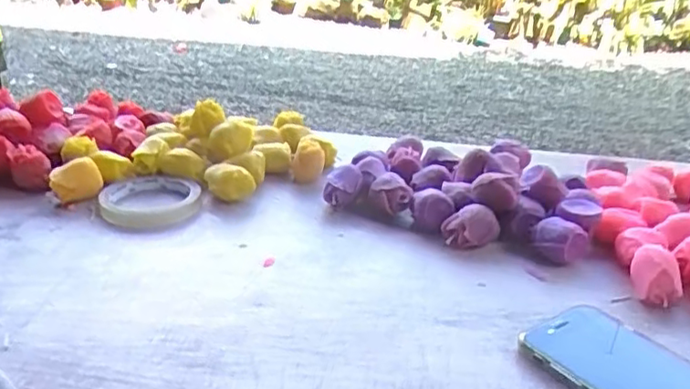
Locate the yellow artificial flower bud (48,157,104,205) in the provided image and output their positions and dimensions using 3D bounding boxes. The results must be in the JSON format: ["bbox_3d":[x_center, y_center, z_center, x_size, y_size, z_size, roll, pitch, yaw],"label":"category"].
[{"bbox_3d":[-0.257,-0.012,0.595,0.044,0.035,0.030,-10,29,-26],"label":"yellow artificial flower bud"}]

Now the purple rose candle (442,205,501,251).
[{"bbox_3d":[0.111,0.028,0.547,0.047,0.032,0.030,-9,28,-24],"label":"purple rose candle"}]

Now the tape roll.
[{"bbox_3d":[-0.191,0.006,0.594,0.096,0.019,0.096,3,25,-1],"label":"tape roll"}]

